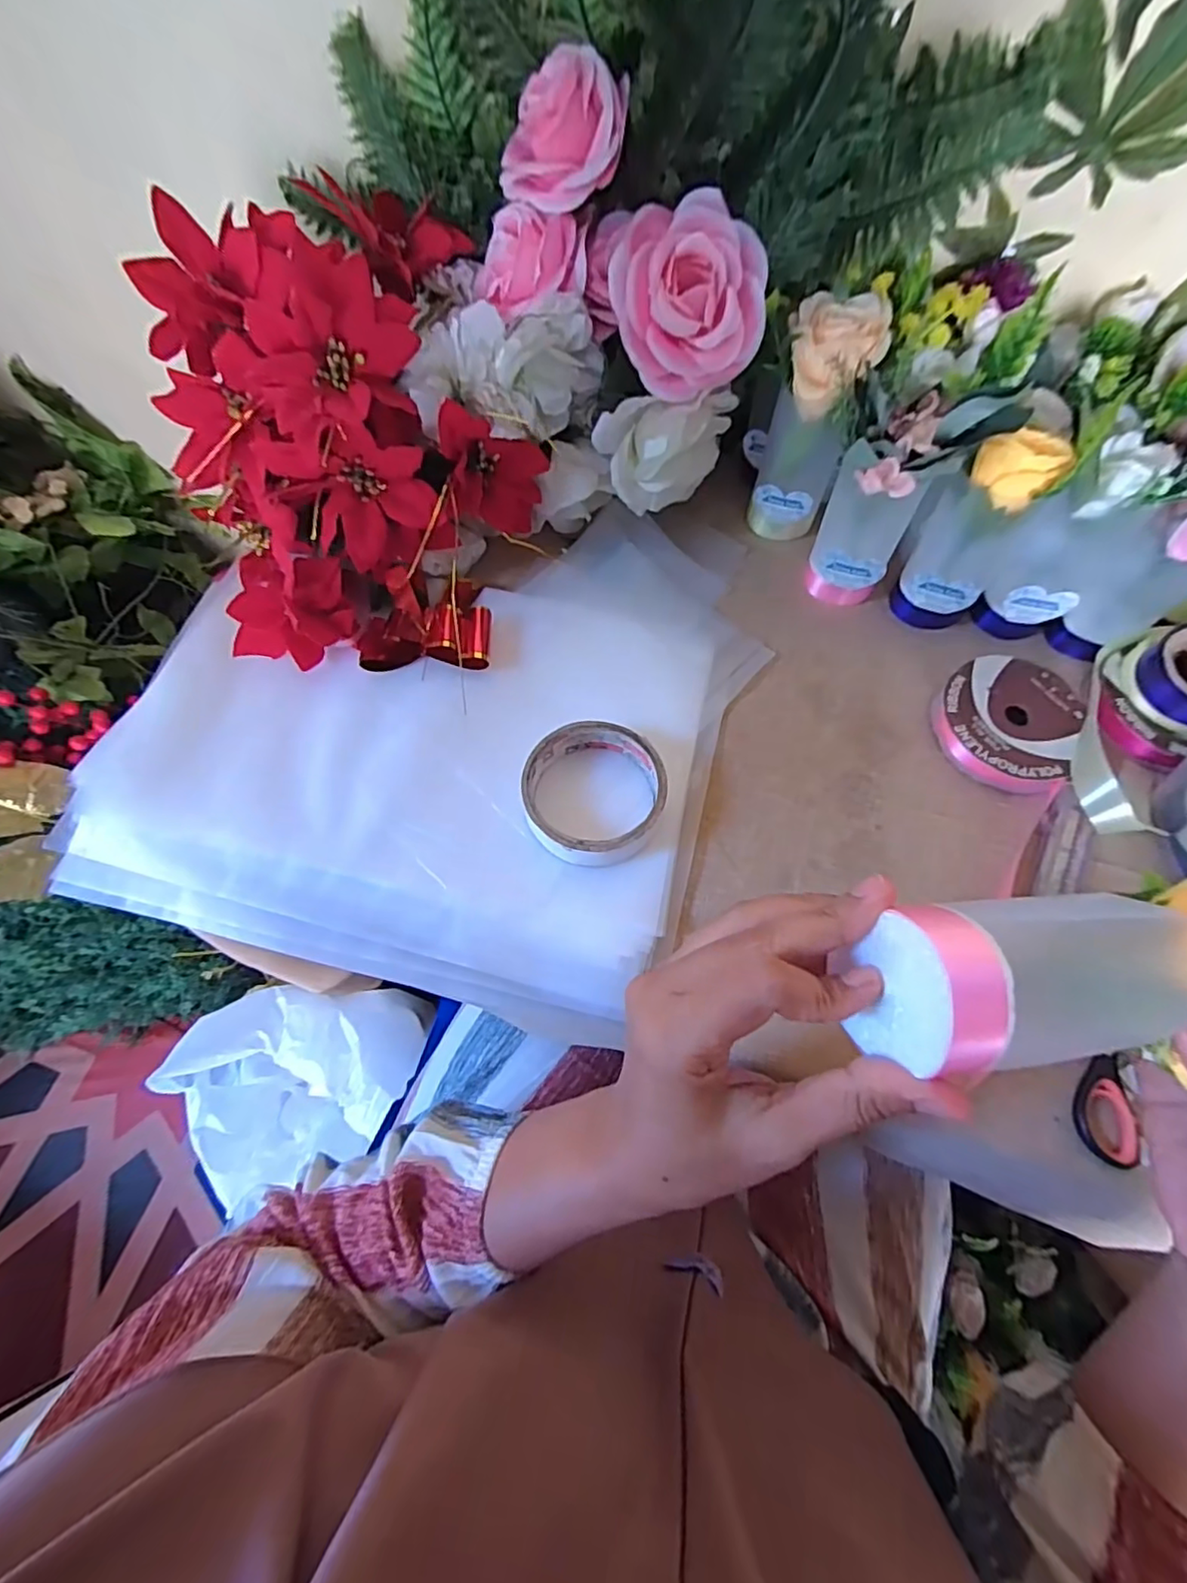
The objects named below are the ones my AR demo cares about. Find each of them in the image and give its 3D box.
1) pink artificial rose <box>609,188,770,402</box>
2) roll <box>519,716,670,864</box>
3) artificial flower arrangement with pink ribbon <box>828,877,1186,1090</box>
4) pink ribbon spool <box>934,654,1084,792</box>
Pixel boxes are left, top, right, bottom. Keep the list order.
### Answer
[{"bbox_3d":[0.059,-0.301,0.365,0.086,0.092,0.058,-11,39,13],"label":"pink artificial rose"},{"bbox_3d":[0.000,-0.001,0.362,0.084,0.025,0.089,1,65,-3],"label":"roll"},{"bbox_3d":[0.160,0.060,0.198,0.144,0.042,0.048,-3,65,-14],"label":"artificial flower arrangement with pink ribbon"},{"bbox_3d":[0.276,-0.049,0.400,0.082,0.029,0.092,23,66,7],"label":"pink ribbon spool"}]

